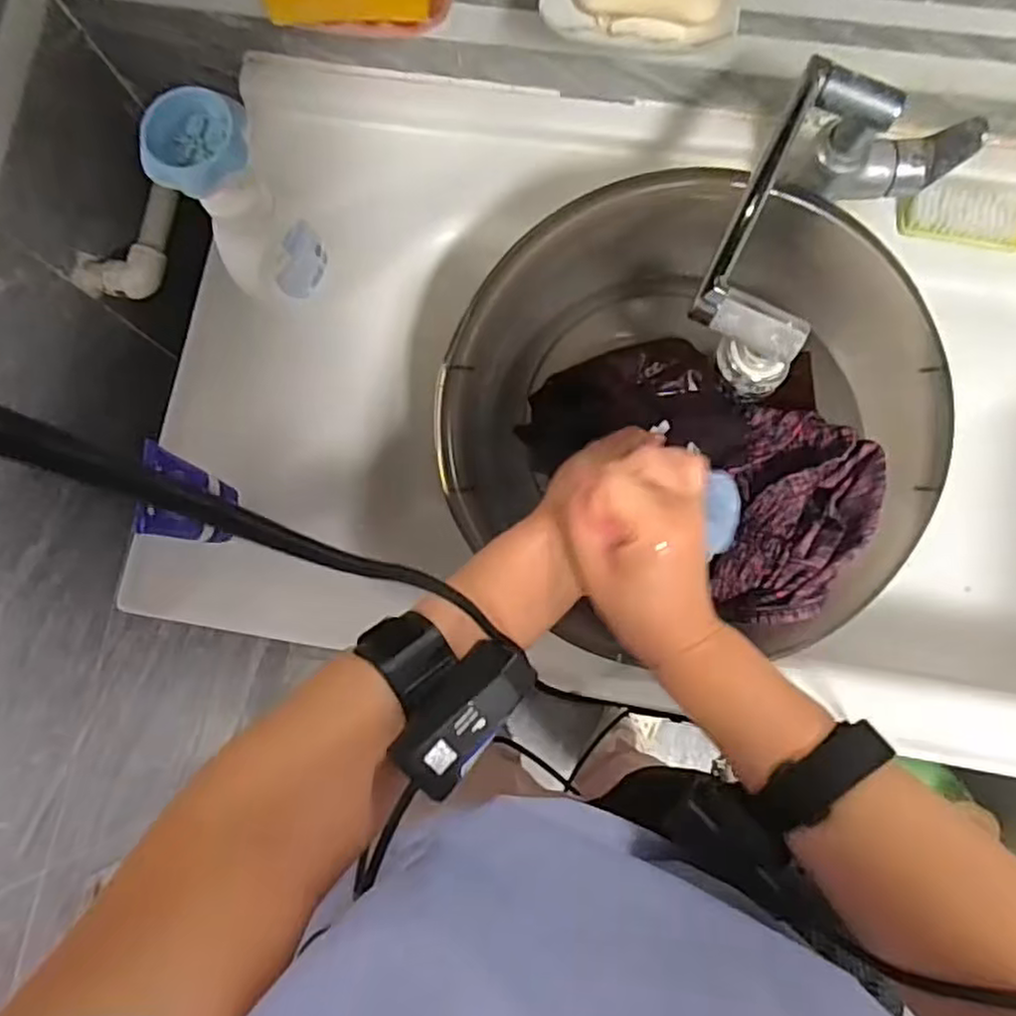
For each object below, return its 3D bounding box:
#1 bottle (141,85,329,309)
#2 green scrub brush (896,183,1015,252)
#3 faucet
[{"bbox_3d":[-0.196,-0.222,0.528,0.067,0.170,0.072,-1,81,4],"label":"bottle"},{"bbox_3d":[0.451,-0.223,0.575,0.244,0.041,0.033,12,82,6],"label":"green scrub brush"},{"bbox_3d":[0.210,-0.201,0.487,0.107,0.113,0.255,39,86,9],"label":"faucet"}]

